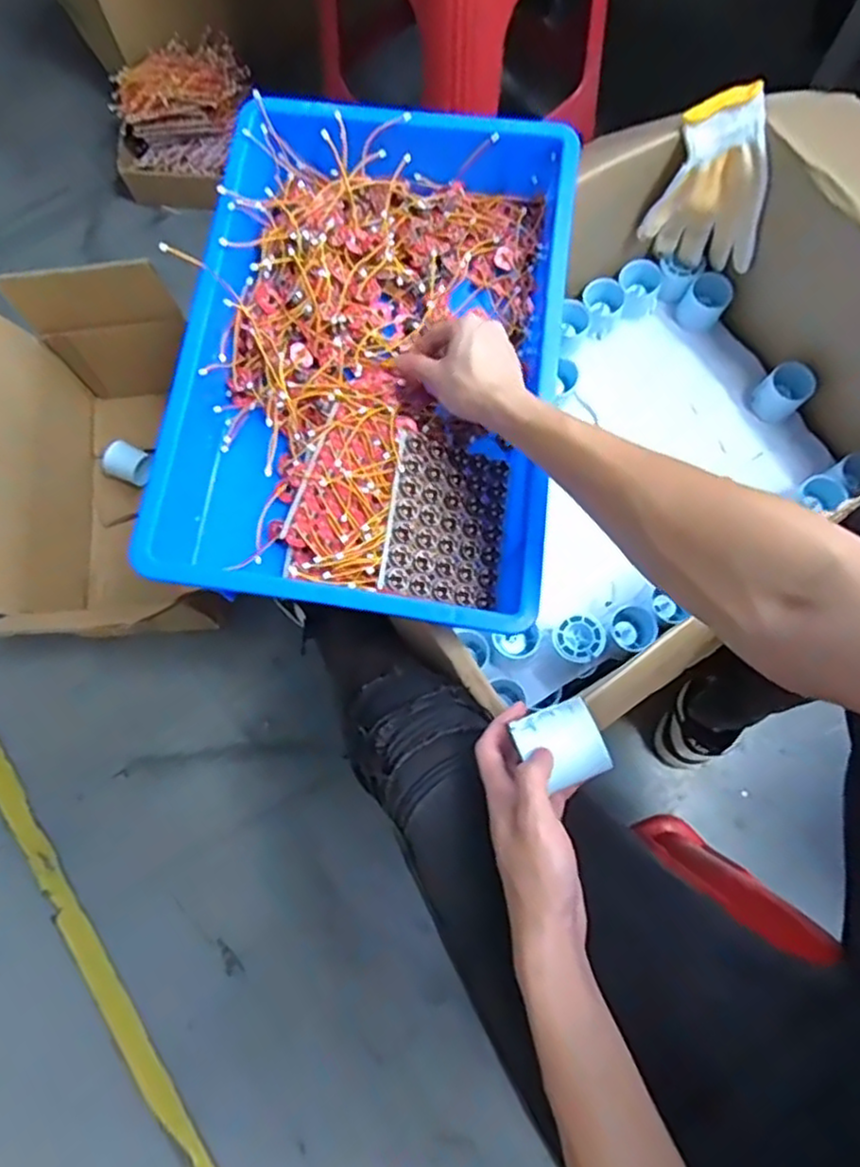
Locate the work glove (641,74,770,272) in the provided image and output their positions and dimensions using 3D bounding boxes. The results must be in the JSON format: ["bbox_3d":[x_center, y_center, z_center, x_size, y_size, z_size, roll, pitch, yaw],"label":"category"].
[{"bbox_3d":[0.313,-0.427,0.742,0.134,0.196,0.055,10,76,3],"label":"work glove"}]

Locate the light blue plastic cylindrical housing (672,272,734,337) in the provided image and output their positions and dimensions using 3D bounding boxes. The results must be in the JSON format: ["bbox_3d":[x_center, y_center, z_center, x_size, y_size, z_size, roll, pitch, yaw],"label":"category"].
[{"bbox_3d":[0.343,-0.351,0.847,0.054,0.045,0.057,0,75,1],"label":"light blue plastic cylindrical housing"}]

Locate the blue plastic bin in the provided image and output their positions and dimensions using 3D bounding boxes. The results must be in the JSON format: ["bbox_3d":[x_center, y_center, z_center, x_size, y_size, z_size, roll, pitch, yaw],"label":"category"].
[{"bbox_3d":[-0.049,-0.182,0.560,0.287,0.077,0.420,6,77,1],"label":"blue plastic bin"}]

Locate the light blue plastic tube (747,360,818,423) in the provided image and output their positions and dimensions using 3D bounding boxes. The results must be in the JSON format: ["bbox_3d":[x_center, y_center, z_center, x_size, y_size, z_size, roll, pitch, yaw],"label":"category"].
[{"bbox_3d":[0.425,-0.230,0.816,0.049,0.055,0.053,0,75,1],"label":"light blue plastic tube"}]

